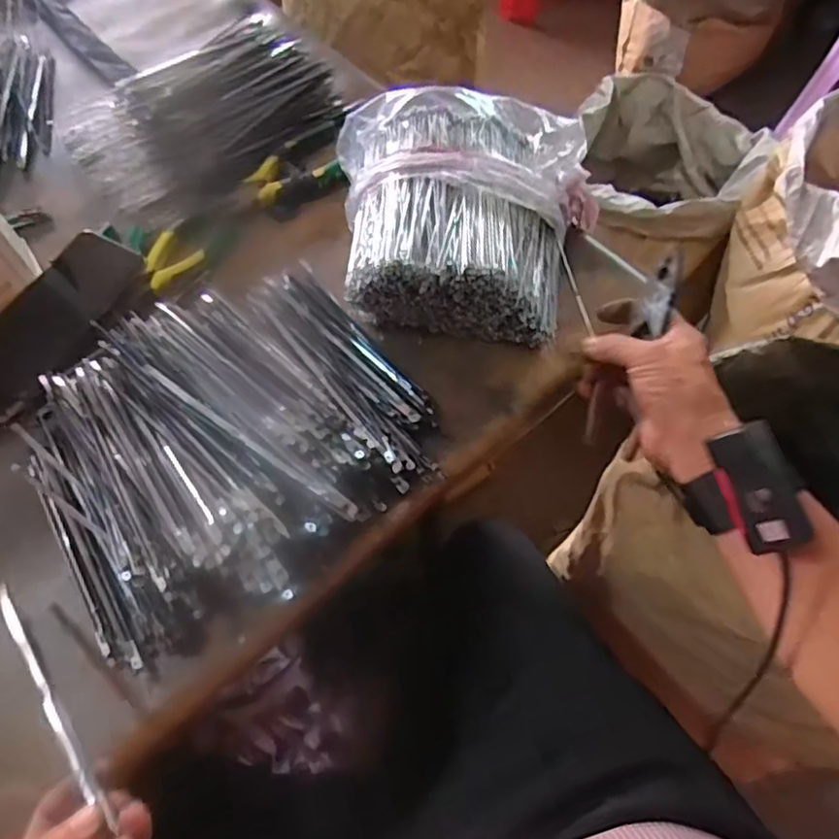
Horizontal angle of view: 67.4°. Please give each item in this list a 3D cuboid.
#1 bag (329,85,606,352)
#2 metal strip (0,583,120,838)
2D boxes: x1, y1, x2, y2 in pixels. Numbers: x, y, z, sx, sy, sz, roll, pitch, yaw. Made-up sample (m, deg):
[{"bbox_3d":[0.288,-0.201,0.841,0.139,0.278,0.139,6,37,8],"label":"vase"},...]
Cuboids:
[{"bbox_3d":[0.033,-0.173,0.529,0.220,0.081,0.202,6,63,4],"label":"bag"},{"bbox_3d":[-0.212,0.156,0.358,0.010,0.010,0.181,-42,52,-18],"label":"metal strip"}]

